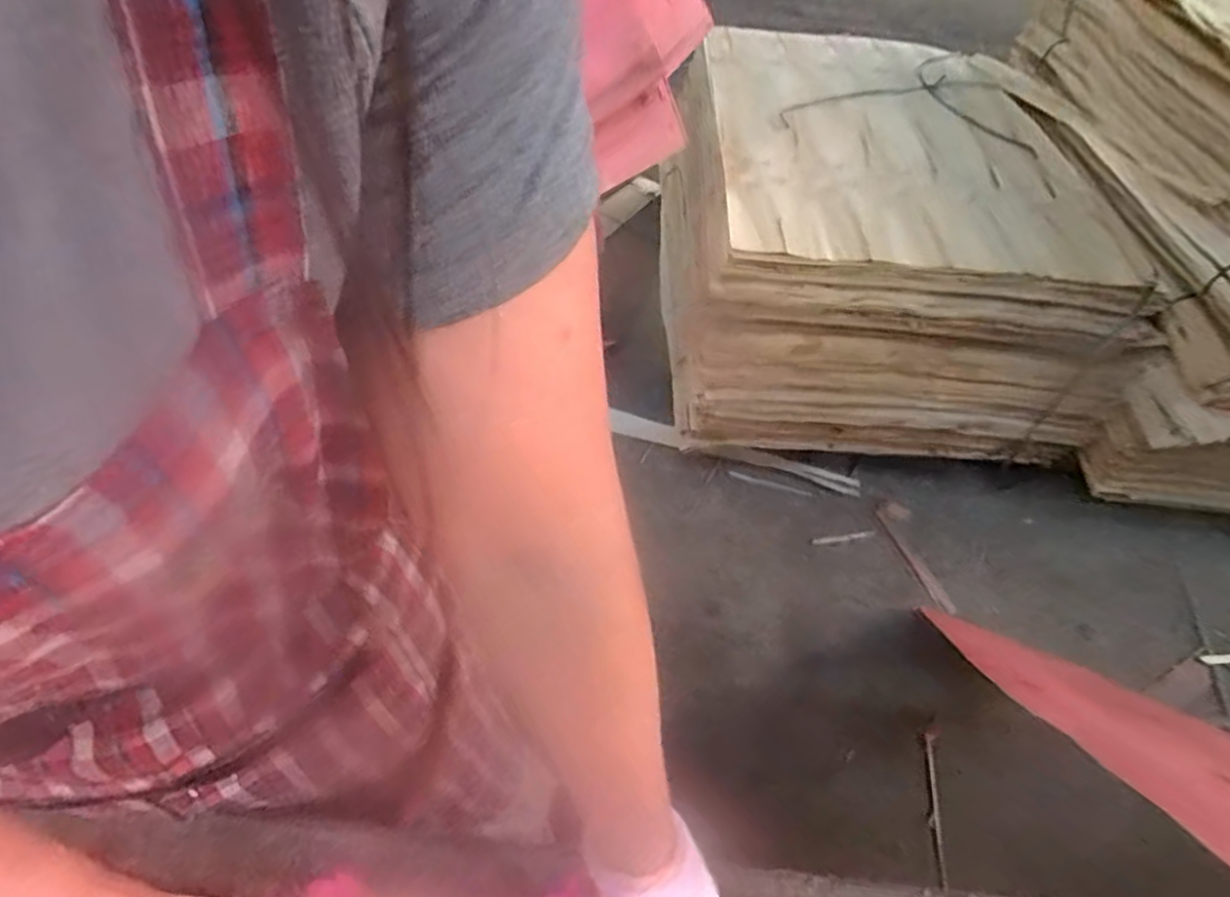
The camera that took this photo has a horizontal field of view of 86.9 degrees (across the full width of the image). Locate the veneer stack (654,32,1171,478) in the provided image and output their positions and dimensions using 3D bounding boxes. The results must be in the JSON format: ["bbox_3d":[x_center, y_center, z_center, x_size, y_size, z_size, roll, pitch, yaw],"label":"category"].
[{"bbox_3d":[0.612,-0.576,1.654,0.856,0.474,1.222,4,50,-2],"label":"veneer stack"}]

